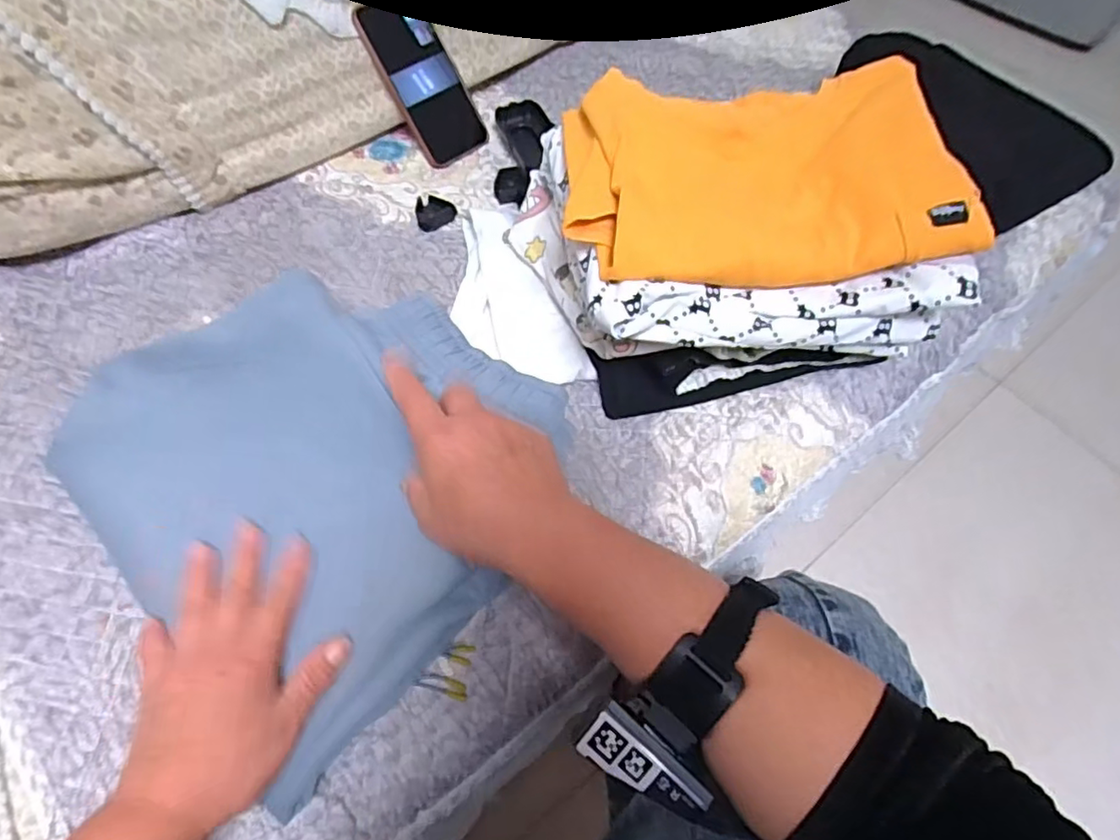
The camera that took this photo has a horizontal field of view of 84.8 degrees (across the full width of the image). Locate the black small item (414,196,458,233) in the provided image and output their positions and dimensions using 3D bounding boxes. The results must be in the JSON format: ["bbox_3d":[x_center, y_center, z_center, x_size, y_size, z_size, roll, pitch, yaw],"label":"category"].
[{"bbox_3d":[-0.125,-0.207,0.609,0.039,0.008,0.037,-32,67,-16],"label":"black small item"}]

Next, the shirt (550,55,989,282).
[{"bbox_3d":[0.143,-0.185,0.448,0.270,0.034,0.187,-2,62,-2],"label":"shirt"}]

